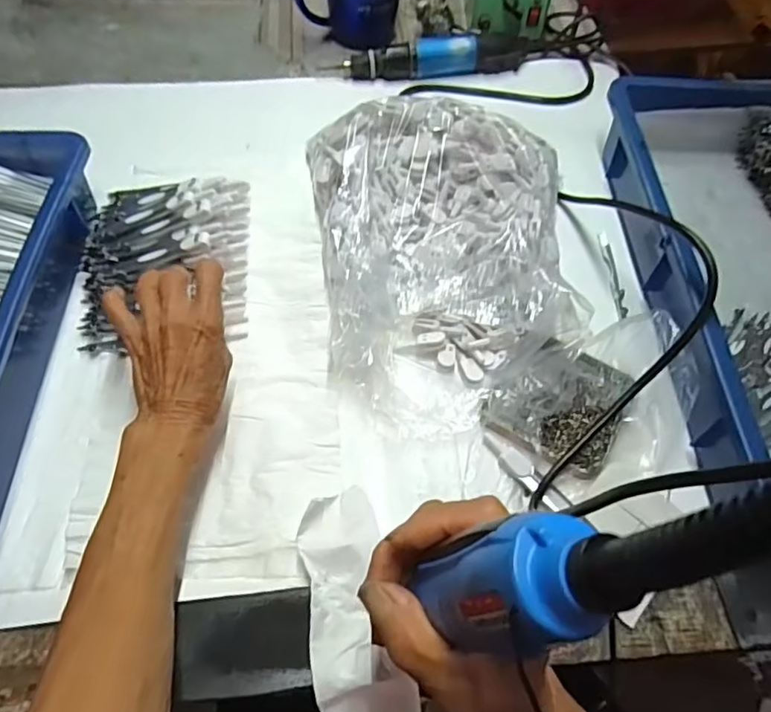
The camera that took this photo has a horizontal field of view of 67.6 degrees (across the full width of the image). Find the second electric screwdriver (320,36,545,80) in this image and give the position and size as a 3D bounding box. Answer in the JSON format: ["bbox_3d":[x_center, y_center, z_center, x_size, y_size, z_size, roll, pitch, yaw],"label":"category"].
[{"bbox_3d":[0.063,-0.344,0.663,0.252,0.041,0.039,-6,57,-7],"label":"second electric screwdriver"}]

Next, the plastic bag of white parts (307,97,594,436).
[{"bbox_3d":[0.052,-0.092,0.481,0.212,0.081,0.288,-5,57,-7],"label":"plastic bag of white parts"}]

